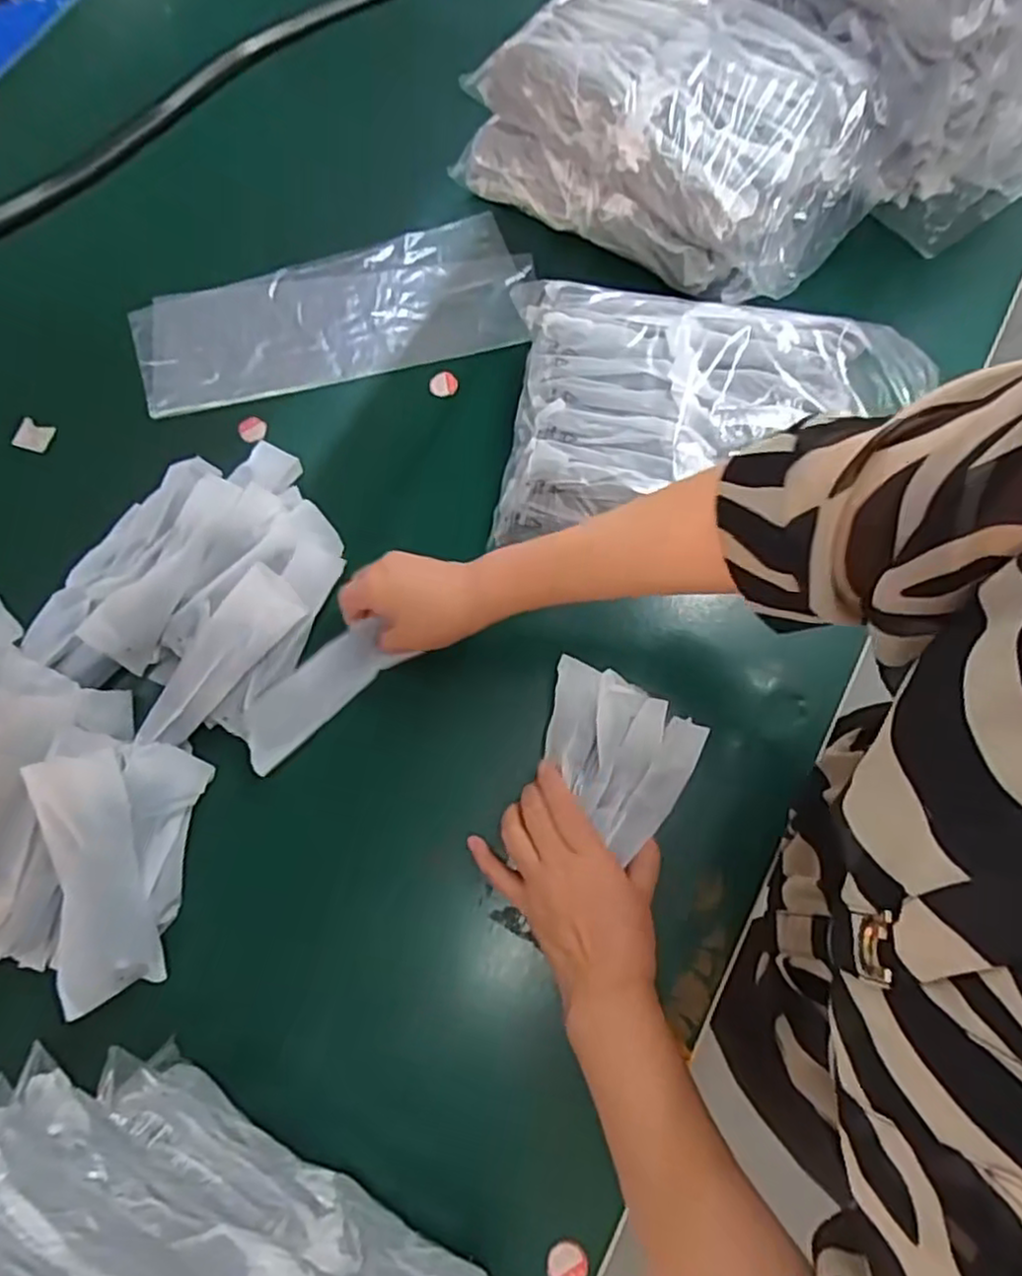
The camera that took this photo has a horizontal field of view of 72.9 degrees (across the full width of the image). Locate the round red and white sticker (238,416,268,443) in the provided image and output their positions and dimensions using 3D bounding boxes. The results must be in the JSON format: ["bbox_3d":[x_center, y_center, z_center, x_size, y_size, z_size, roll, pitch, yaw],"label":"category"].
[{"bbox_3d":[-0.228,-0.183,0.609,0.026,0.007,0.024,2,80,-9],"label":"round red and white sticker"}]

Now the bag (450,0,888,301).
[{"bbox_3d":[0.146,-0.431,0.599,0.325,0.120,0.195,40,76,11],"label":"bag"}]

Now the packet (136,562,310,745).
[{"bbox_3d":[-0.209,0.017,0.492,0.050,0.023,0.143,41,93,11],"label":"packet"}]

